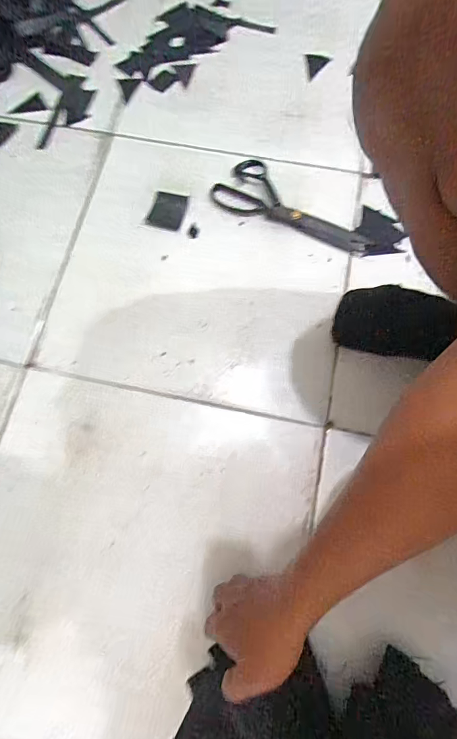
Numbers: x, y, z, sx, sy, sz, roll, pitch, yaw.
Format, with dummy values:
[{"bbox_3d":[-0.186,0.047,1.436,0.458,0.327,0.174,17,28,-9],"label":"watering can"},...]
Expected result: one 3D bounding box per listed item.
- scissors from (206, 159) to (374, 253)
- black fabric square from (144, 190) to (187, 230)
[{"bbox_3d":[0.091,-0.224,0.560,0.237,0.011,0.094,36,77,10],"label":"scissors"},{"bbox_3d":[-0.088,-0.234,0.564,0.050,0.005,0.056,15,74,5],"label":"black fabric square"}]

